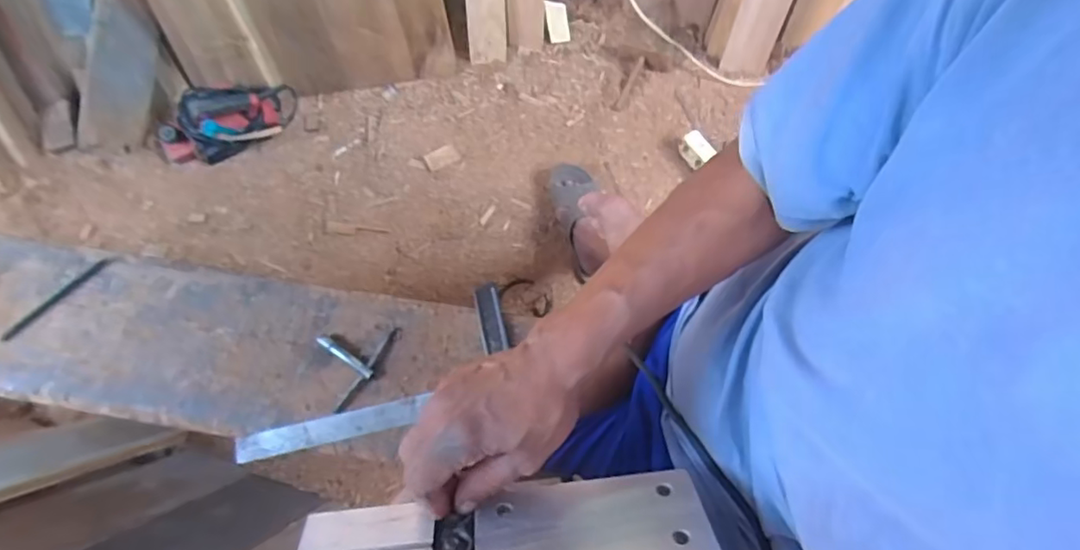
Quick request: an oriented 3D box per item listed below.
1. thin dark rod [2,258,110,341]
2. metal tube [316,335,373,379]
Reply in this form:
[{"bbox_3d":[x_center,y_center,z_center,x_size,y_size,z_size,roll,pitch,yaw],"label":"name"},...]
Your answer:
[{"bbox_3d":[-0.548,0.026,0.682,0.132,0.005,0.013,-43,74,-14],"label":"thin dark rod"},{"bbox_3d":[-0.212,0.087,0.652,0.075,0.010,0.012,33,73,12],"label":"metal tube"}]

